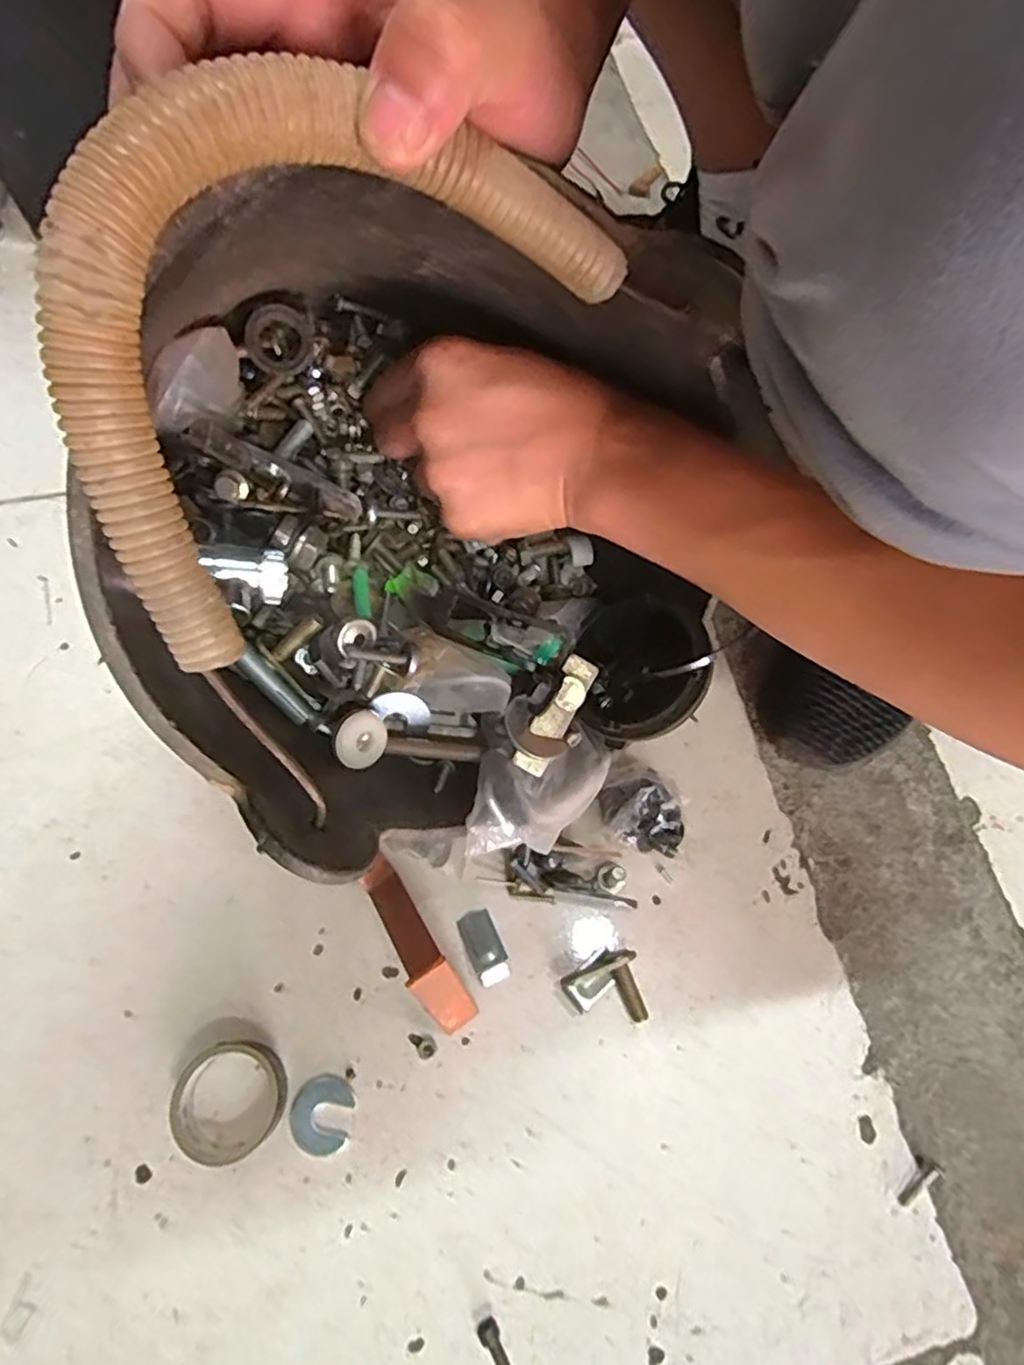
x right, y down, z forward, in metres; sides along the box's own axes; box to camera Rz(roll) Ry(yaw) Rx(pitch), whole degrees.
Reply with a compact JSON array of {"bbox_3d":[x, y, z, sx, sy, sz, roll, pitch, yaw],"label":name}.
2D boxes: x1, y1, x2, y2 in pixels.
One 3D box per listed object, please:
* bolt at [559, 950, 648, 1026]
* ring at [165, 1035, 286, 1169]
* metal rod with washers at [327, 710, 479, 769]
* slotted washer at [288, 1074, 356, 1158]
[{"bbox_3d":[0.051,0.173,0.376,0.043,0.014,0.038,-10,69,-7],"label":"bolt"},{"bbox_3d":[-0.143,0.211,0.343,0.054,0.017,0.054,1,68,-3],"label":"ring"},{"bbox_3d":[-0.050,0.030,0.319,0.067,0.020,0.025,12,65,-27],"label":"metal rod with washers"},{"bbox_3d":[-0.099,0.224,0.351,0.031,0.004,0.035,8,67,0],"label":"slotted washer"}]

